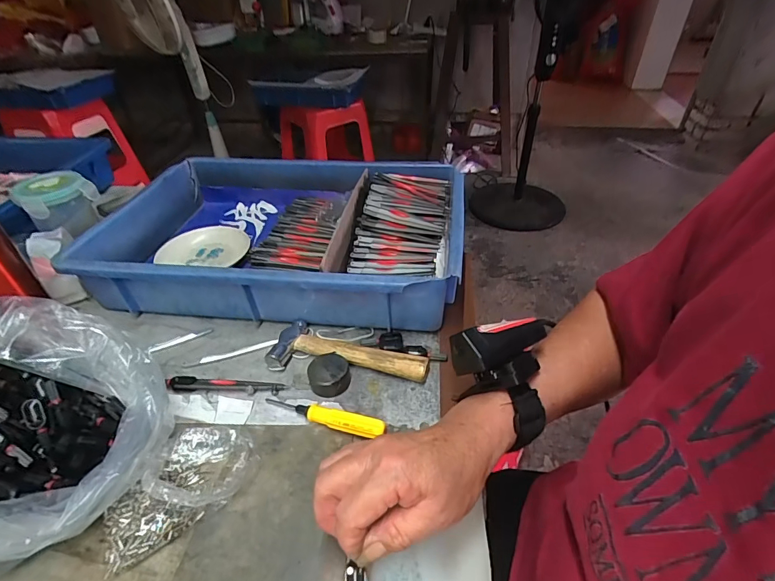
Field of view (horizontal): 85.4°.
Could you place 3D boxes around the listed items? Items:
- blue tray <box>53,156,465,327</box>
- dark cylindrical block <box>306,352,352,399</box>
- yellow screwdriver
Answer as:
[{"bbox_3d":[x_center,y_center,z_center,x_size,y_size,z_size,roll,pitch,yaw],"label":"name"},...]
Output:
[{"bbox_3d":[-0.126,-0.074,0.548,0.427,0.086,0.293,4,40,7],"label":"blue tray"},{"bbox_3d":[-0.056,0.080,0.401,0.038,0.020,0.045,-11,37,-9],"label":"dark cylindrical block"},{"bbox_3d":[-0.058,0.109,0.366,0.114,0.018,0.015,9,39,17],"label":"yellow screwdriver"}]

